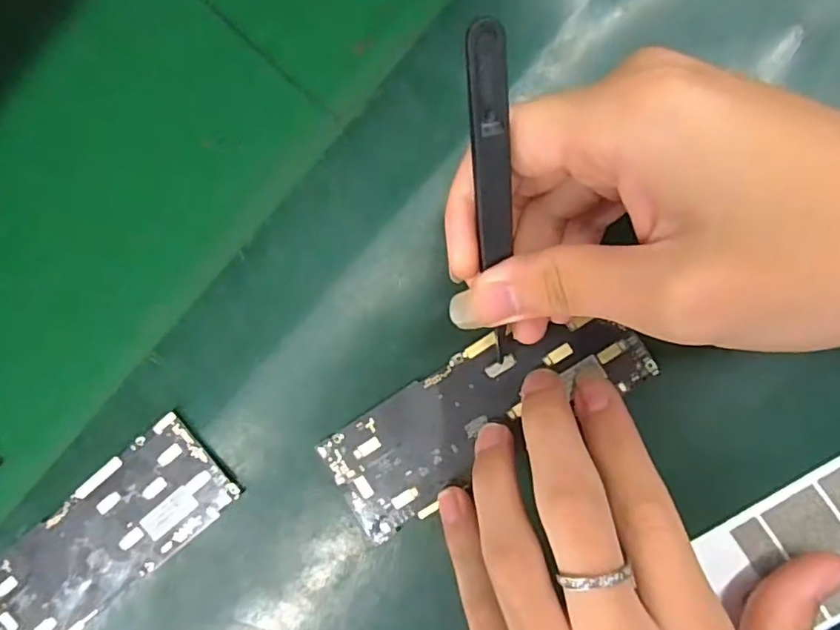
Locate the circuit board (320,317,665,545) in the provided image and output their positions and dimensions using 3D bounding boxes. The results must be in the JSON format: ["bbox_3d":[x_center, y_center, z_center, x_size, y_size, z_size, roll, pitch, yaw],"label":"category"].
[{"bbox_3d":[0.023,0.037,0.219,0.123,0.004,0.044,-32,87,8],"label":"circuit board"}]

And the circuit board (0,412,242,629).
[{"bbox_3d":[-0.134,0.095,0.243,0.125,0.008,0.044,-40,86,7],"label":"circuit board"}]

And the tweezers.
[{"bbox_3d":[0.023,-0.028,0.177,0.010,0.011,0.113,-2,129,8],"label":"tweezers"}]

